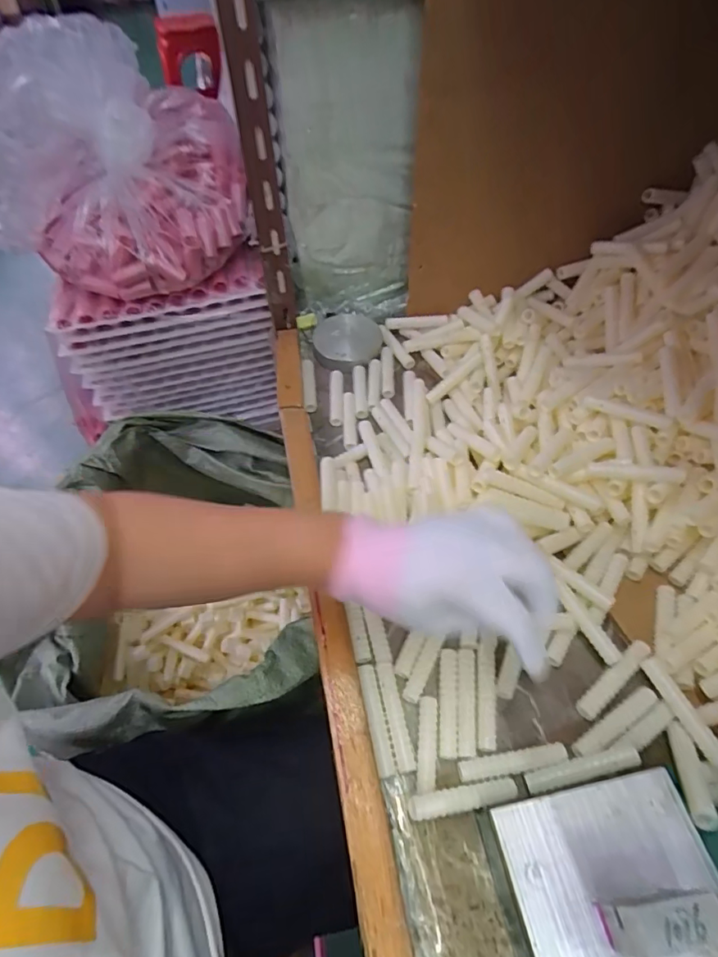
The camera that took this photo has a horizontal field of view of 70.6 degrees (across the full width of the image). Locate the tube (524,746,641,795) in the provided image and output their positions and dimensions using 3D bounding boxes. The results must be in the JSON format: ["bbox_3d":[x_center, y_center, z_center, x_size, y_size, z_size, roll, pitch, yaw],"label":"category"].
[{"bbox_3d":[0.157,0.206,0.357,0.079,0.008,0.013,-20,53,6],"label":"tube"}]

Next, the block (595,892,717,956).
[{"bbox_3d":[0.158,0.233,0.266,0.048,0.045,0.021,-7,53,-4],"label":"block"}]

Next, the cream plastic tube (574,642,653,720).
[{"bbox_3d":[0.202,0.158,0.400,0.078,0.013,0.015,-34,59,-22],"label":"cream plastic tube"}]

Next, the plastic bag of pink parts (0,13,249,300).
[{"bbox_3d":[-0.325,-0.410,0.641,0.339,0.216,0.280,21,56,17],"label":"plastic bag of pink parts"}]

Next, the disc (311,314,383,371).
[{"bbox_3d":[-0.016,-0.182,0.655,0.084,0.020,0.101,-6,52,-3],"label":"disc"}]

